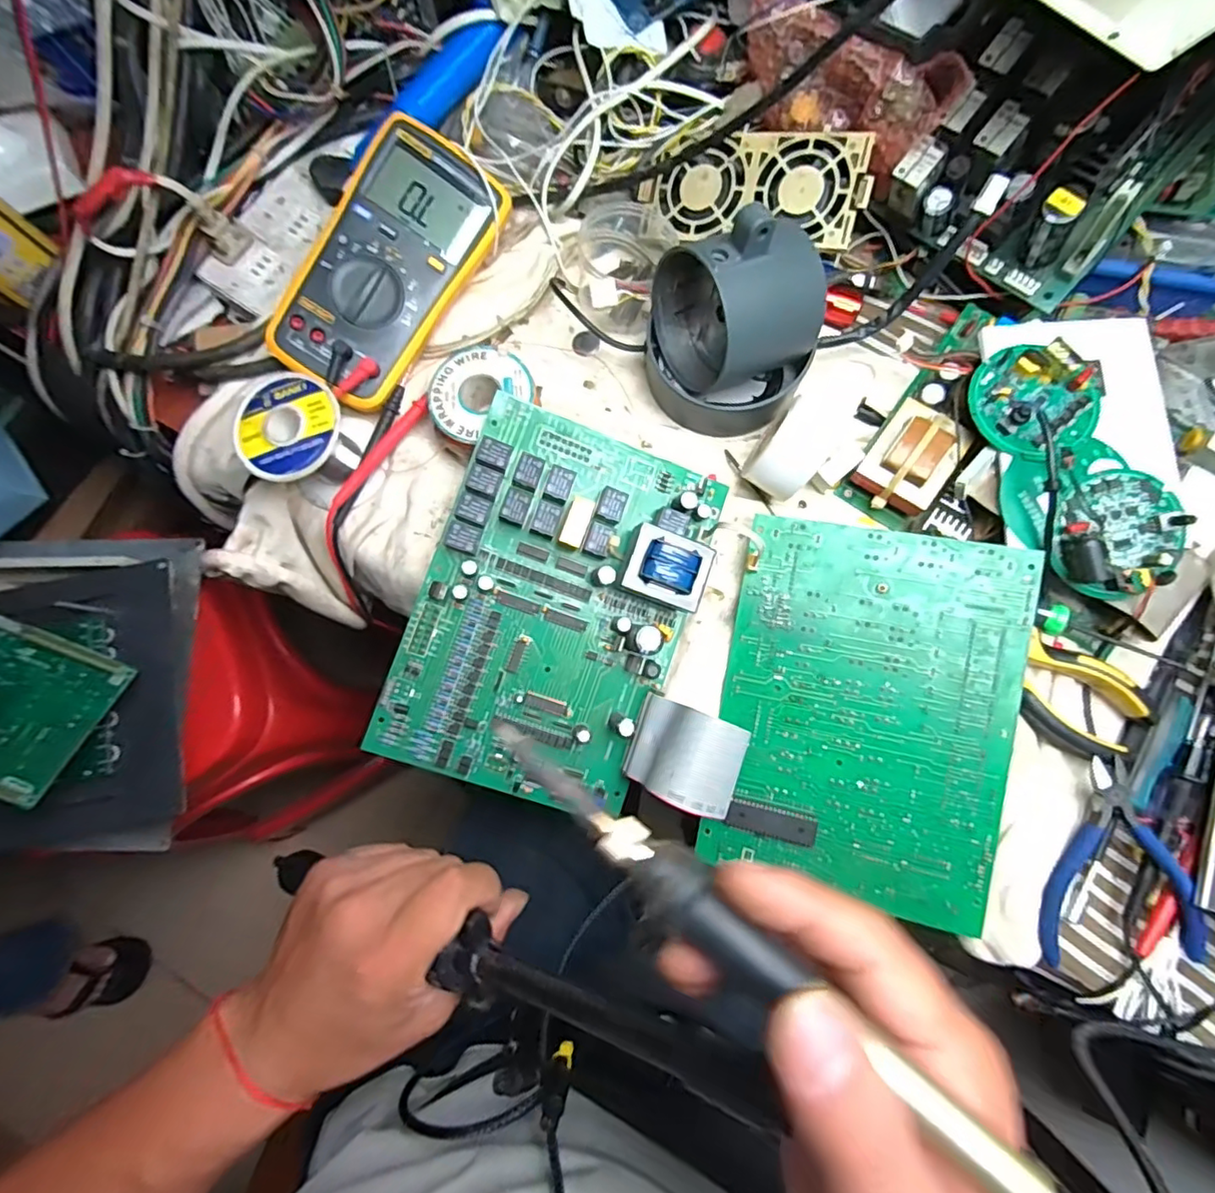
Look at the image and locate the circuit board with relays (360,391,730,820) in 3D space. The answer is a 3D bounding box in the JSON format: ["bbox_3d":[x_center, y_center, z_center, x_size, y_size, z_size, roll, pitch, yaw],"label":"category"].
[{"bbox_3d":[-0.030,0.008,0.348,0.159,0.042,0.228,21,86,-9],"label":"circuit board with relays"}]

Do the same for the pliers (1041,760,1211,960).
[{"bbox_3d":[0.283,0.148,0.327,0.078,0.023,0.111,-5,80,0],"label":"pliers"}]

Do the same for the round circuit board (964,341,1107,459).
[{"bbox_3d":[0.256,-0.119,0.345,0.078,0.028,0.067,-31,81,-4],"label":"round circuit board"}]

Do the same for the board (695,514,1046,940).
[{"bbox_3d":[0.149,0.067,0.343,0.156,0.011,0.212,10,89,14],"label":"board"}]

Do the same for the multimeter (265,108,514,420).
[{"bbox_3d":[-0.147,-0.216,0.392,0.089,0.038,0.174,35,88,-12],"label":"multimeter"}]

